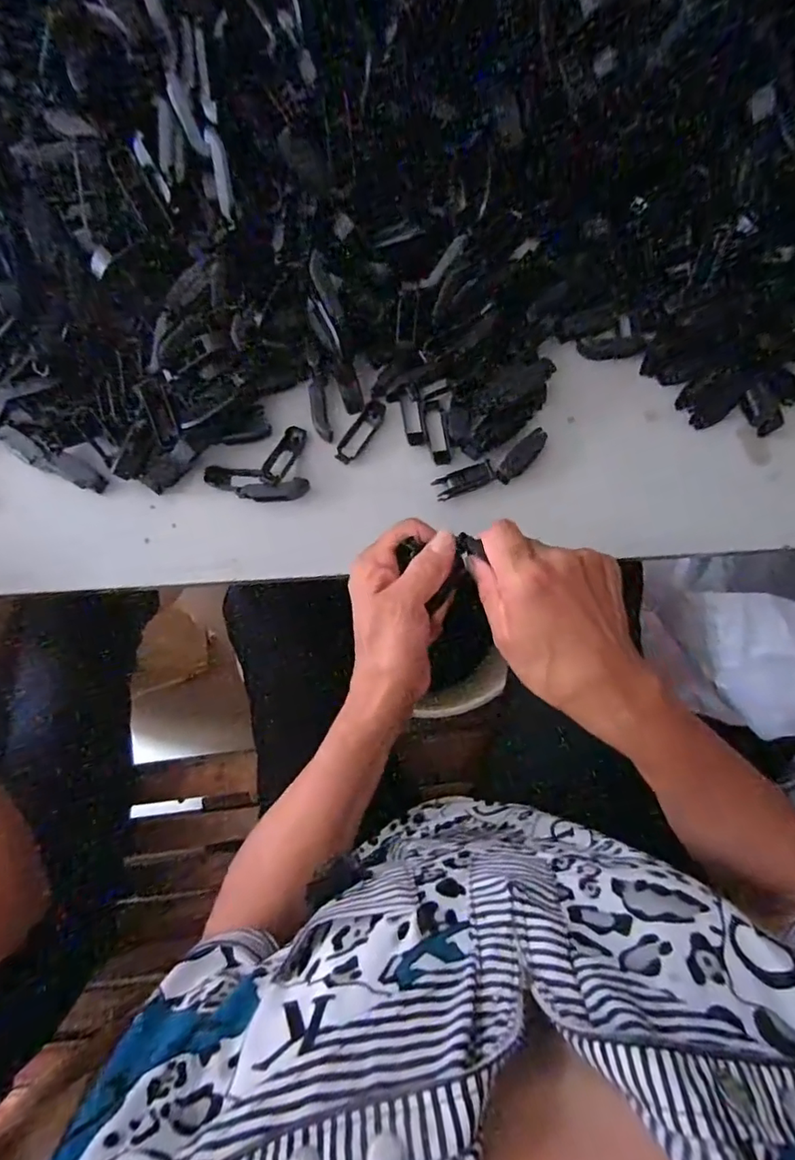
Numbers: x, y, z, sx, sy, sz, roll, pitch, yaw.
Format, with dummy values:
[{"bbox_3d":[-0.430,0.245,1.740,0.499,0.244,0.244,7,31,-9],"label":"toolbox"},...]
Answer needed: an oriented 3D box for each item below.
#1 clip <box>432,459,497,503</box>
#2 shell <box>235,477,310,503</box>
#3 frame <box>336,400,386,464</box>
[{"bbox_3d":[0.052,-0.077,0.408,0.046,0.010,0.018,-19,80,-3],"label":"clip"},{"bbox_3d":[-0.096,-0.068,0.408,0.054,0.013,0.016,-10,80,-2],"label":"shell"},{"bbox_3d":[-0.029,-0.117,0.416,0.016,0.010,0.055,35,82,6],"label":"frame"}]

